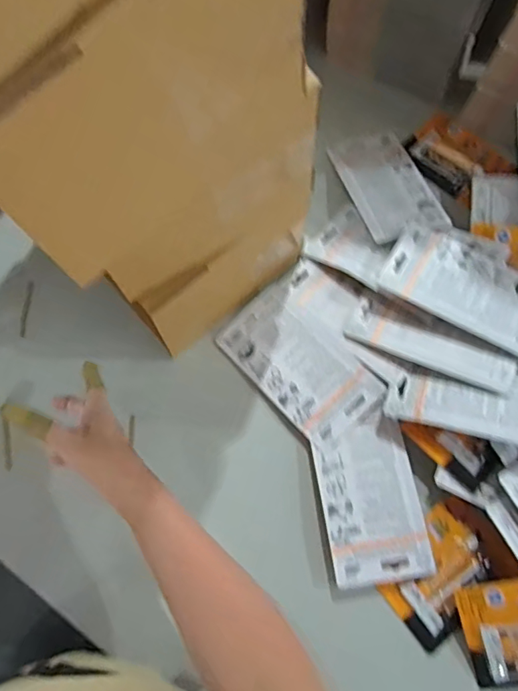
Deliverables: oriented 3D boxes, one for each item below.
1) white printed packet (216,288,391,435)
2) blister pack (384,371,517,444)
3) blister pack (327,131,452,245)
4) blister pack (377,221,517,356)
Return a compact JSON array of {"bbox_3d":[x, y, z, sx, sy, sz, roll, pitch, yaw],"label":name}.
[{"bbox_3d":[0.047,0.023,0.649,0.106,0.022,0.192,-42,77,-13],"label":"white printed packet"},{"bbox_3d":[0.256,0.058,0.602,0.196,0.012,0.096,9,59,18],"label":"blister pack"},{"bbox_3d":[0.178,-0.226,0.730,0.109,0.012,0.203,-13,57,-8],"label":"blister pack"},{"bbox_3d":[0.257,-0.073,0.640,0.200,0.013,0.108,30,70,11],"label":"blister pack"}]

